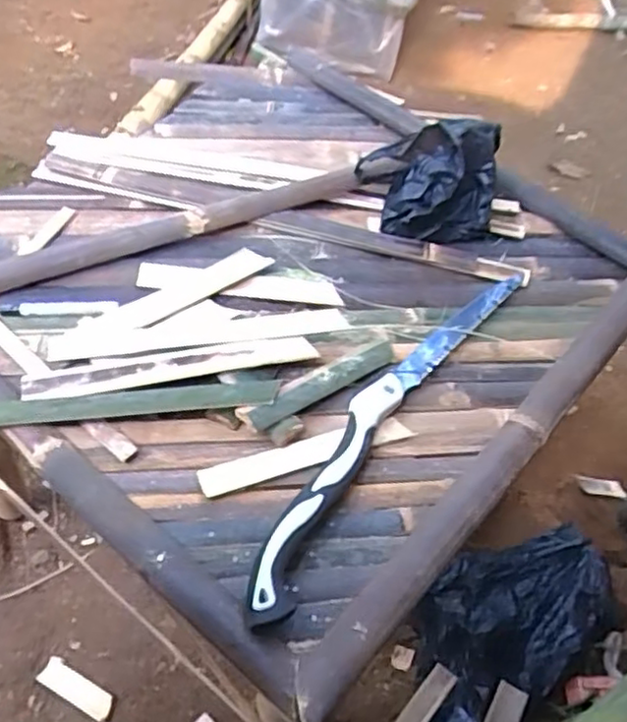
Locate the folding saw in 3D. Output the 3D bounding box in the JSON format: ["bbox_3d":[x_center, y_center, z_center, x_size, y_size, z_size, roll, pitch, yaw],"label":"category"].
[{"bbox_3d":[0.090,0.056,0.801,0.074,0.026,0.573,29,52,17],"label":"folding saw"}]

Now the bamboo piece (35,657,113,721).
[{"bbox_3d":[-0.414,0.573,1.191,0.143,0.008,0.045,25,51,12],"label":"bamboo piece"}]

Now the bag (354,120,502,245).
[{"bbox_3d":[0.168,-0.252,0.982,0.190,0.149,0.097,2,50,-7],"label":"bag"}]

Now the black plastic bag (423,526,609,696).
[{"bbox_3d":[0.394,0.468,1.266,0.372,0.089,0.251,-10,53,-17],"label":"black plastic bag"}]

